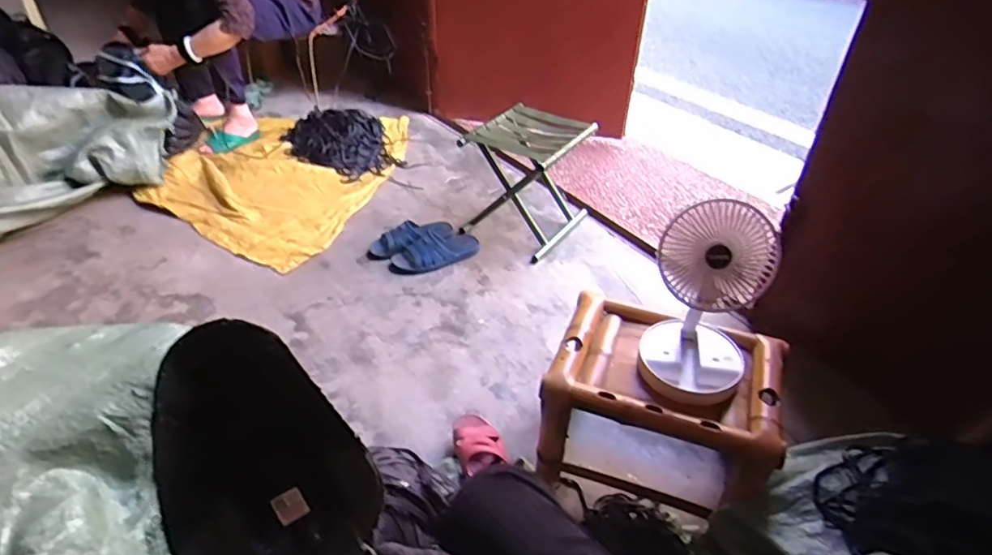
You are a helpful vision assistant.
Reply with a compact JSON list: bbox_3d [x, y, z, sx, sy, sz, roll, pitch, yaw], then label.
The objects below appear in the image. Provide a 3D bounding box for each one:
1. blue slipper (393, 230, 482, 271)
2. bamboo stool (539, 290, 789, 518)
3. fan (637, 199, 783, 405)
[{"bbox_3d":[-0.155,-0.074,1.537,0.239,0.061,0.095,-21,44,-26],"label":"blue slipper"},{"bbox_3d":[0.278,0.222,0.990,0.348,0.225,0.236,16,40,17],"label":"bamboo stool"},{"bbox_3d":[0.317,0.033,0.857,0.159,0.281,0.152,19,41,20],"label":"fan"}]

